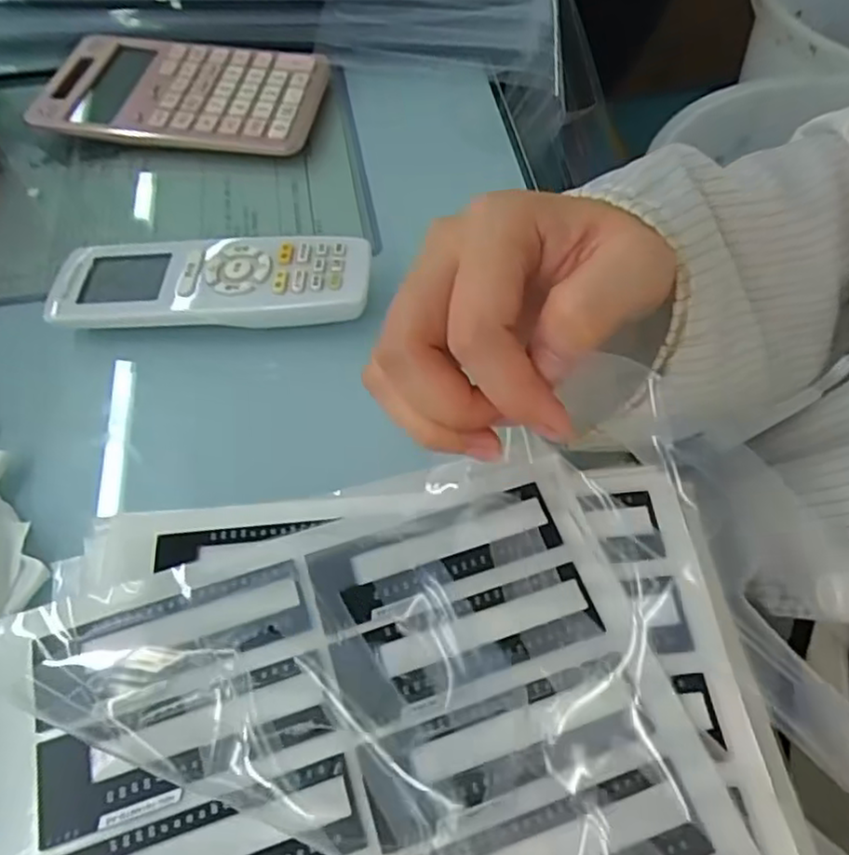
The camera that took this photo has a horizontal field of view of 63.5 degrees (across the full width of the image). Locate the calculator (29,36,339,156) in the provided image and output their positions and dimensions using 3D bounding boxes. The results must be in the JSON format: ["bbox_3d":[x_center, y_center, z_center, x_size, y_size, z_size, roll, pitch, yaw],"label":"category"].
[{"bbox_3d":[-0.169,-0.225,0.468,0.194,0.021,0.110,8,56,6],"label":"calculator"}]

